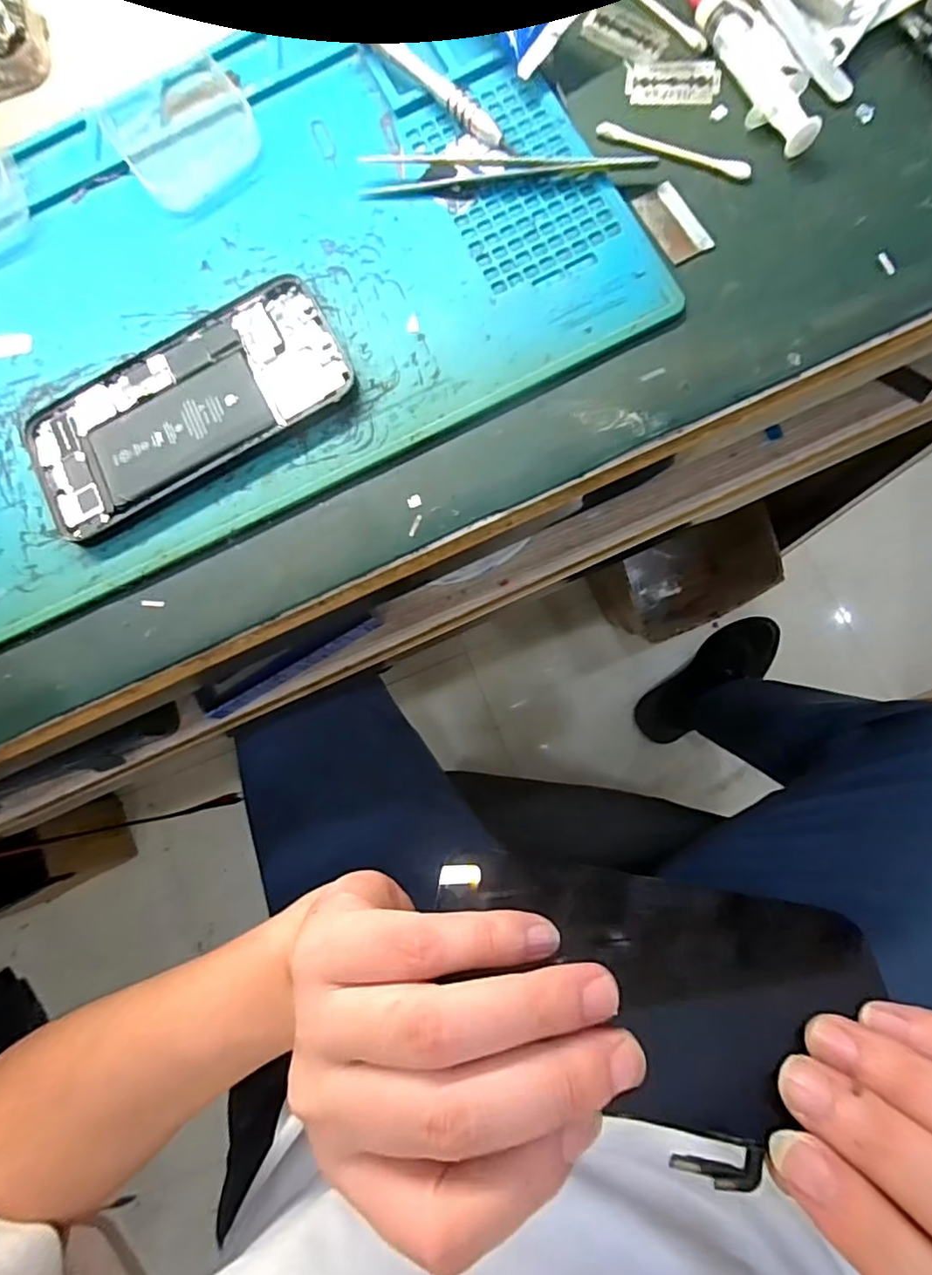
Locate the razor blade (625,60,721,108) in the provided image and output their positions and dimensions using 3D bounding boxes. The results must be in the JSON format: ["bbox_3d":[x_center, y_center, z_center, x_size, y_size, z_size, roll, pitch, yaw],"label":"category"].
[{"bbox_3d":[0.095,-0.257,0.268,0.042,0.004,0.021,5,90,8],"label":"razor blade"}]

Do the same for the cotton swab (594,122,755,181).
[{"bbox_3d":[0.093,-0.220,0.258,0.071,0.004,0.007,26,86,8],"label":"cotton swab"}]

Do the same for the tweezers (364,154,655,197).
[{"bbox_3d":[0.017,-0.220,0.266,0.132,0.004,0.022,-1,81,6],"label":"tweezers"}]

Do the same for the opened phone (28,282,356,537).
[{"bbox_3d":[-0.125,-0.104,0.259,0.144,0.009,0.068,-29,79,1],"label":"opened phone"}]

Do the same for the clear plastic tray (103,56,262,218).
[{"bbox_3d":[-0.136,-0.248,0.281,0.064,0.010,0.072,-35,79,-1],"label":"clear plastic tray"}]

